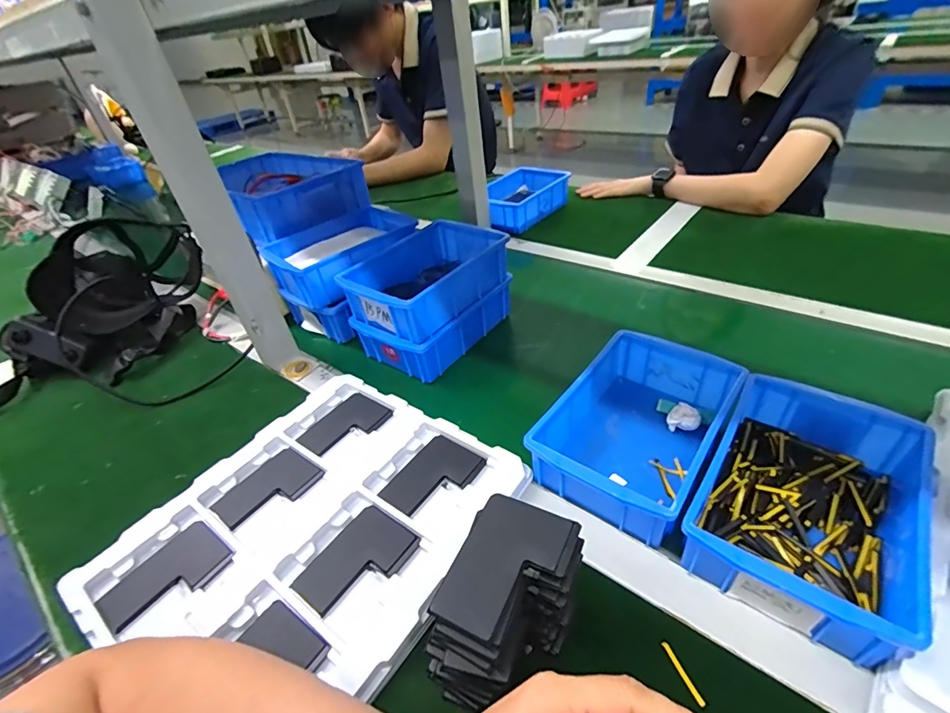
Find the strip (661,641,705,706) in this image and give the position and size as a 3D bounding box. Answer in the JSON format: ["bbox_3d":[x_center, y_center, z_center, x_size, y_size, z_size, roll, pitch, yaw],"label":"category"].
[{"bbox_3d":[0.140,0.214,0.301,0.005,0.004,0.039,-17,40,-13],"label":"strip"}]

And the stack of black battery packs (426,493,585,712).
[{"bbox_3d":[0.021,0.168,0.301,0.075,0.083,0.109,14,44,26],"label":"stack of black battery packs"}]

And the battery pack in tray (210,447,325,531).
[{"bbox_3d":[-0.204,0.133,0.442,0.066,0.004,0.090,22,47,30],"label":"battery pack in tray"}]

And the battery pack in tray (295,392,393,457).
[{"bbox_3d":[-0.146,0.078,0.503,0.069,0.007,0.088,24,48,32],"label":"battery pack in tray"}]

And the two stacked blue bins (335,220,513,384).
[{"bbox_3d":[-0.058,-0.090,0.608,0.140,0.108,0.204,22,47,31],"label":"two stacked blue bins"}]

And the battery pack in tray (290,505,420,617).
[{"bbox_3d":[-0.099,0.172,0.375,0.063,0.004,0.089,23,47,31],"label":"battery pack in tray"}]

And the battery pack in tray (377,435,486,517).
[{"bbox_3d":[-0.039,0.117,0.434,0.067,0.004,0.089,21,46,30],"label":"battery pack in tray"}]

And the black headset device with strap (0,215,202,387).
[{"bbox_3d":[-0.556,-0.100,0.685,0.193,0.134,0.268,-3,39,7],"label":"black headset device with strap"}]

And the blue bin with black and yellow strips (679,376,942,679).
[{"bbox_3d":[0.262,0.113,0.355,0.137,0.061,0.205,23,47,32],"label":"blue bin with black and yellow strips"}]

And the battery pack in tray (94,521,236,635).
[{"bbox_3d":[-0.257,0.188,0.375,0.073,0.006,0.090,20,46,29],"label":"battery pack in tray"}]

